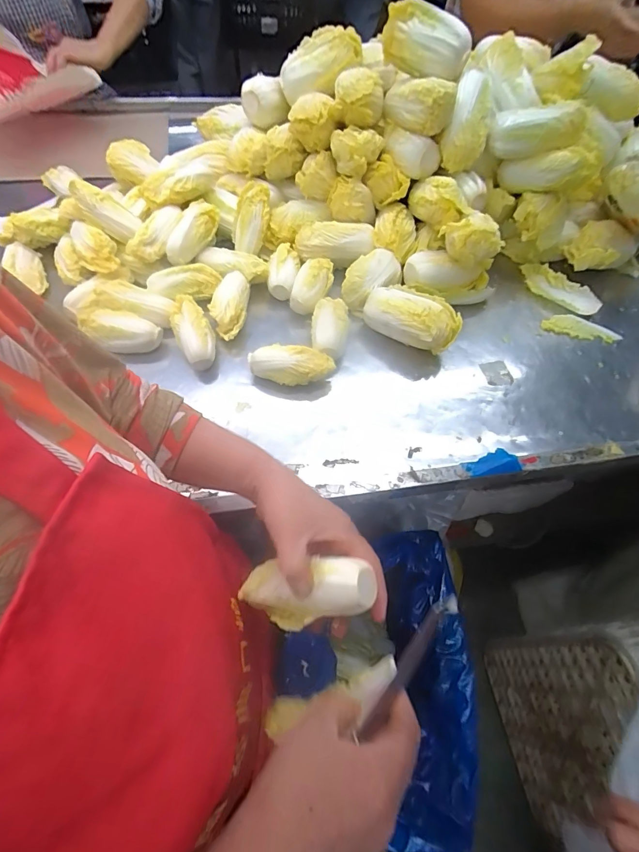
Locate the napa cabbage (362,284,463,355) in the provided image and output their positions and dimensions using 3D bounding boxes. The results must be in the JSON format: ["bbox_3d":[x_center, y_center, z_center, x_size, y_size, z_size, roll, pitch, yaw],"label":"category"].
[{"bbox_3d":[0.142,-0.162,0.598,0.140,0.077,0.065,34,63,17],"label":"napa cabbage"}]

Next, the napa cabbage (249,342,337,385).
[{"bbox_3d":[-0.040,-0.083,0.554,0.120,0.053,0.051,4,58,-1],"label":"napa cabbage"}]

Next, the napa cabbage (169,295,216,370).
[{"bbox_3d":[-0.183,-0.140,0.558,0.048,0.036,0.115,-21,75,-15],"label":"napa cabbage"}]

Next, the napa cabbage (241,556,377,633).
[{"bbox_3d":[-0.015,0.135,0.315,0.110,0.040,0.049,-17,54,26],"label":"napa cabbage"}]

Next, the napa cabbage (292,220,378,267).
[{"bbox_3d":[0.026,-0.307,0.654,0.132,0.046,0.061,-6,59,-7],"label":"napa cabbage"}]

